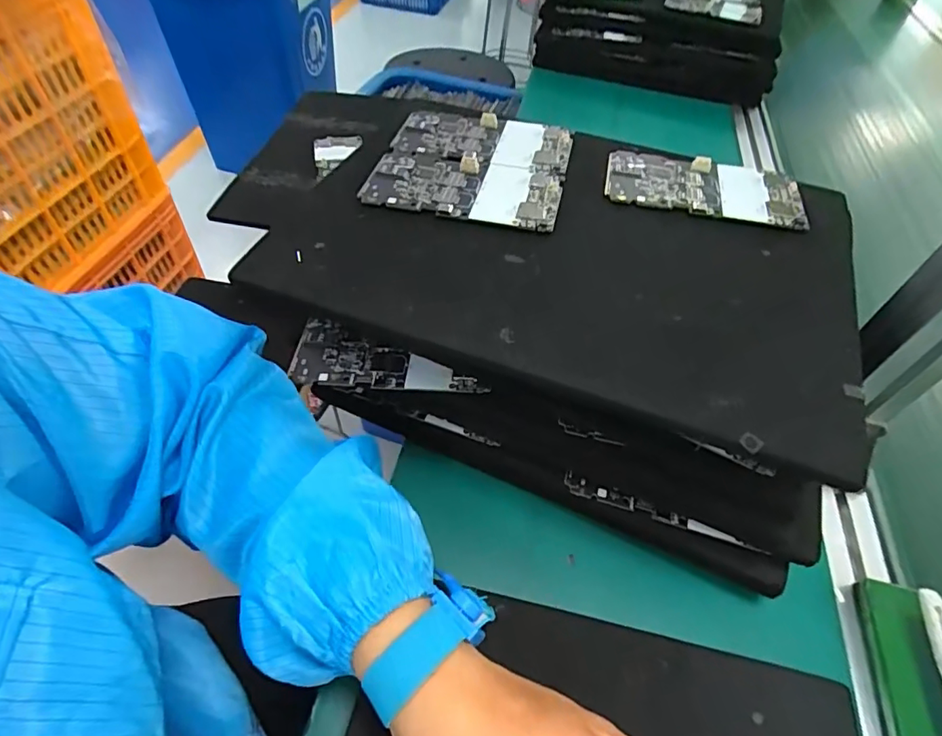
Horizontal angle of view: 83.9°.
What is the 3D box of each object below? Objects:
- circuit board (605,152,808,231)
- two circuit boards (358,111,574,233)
[{"bbox_3d":[0.161,-0.128,0.365,0.128,0.010,0.064,13,52,5],"label":"circuit board"},{"bbox_3d":[0.003,-0.147,0.376,0.128,0.010,0.126,12,52,5],"label":"two circuit boards"}]

